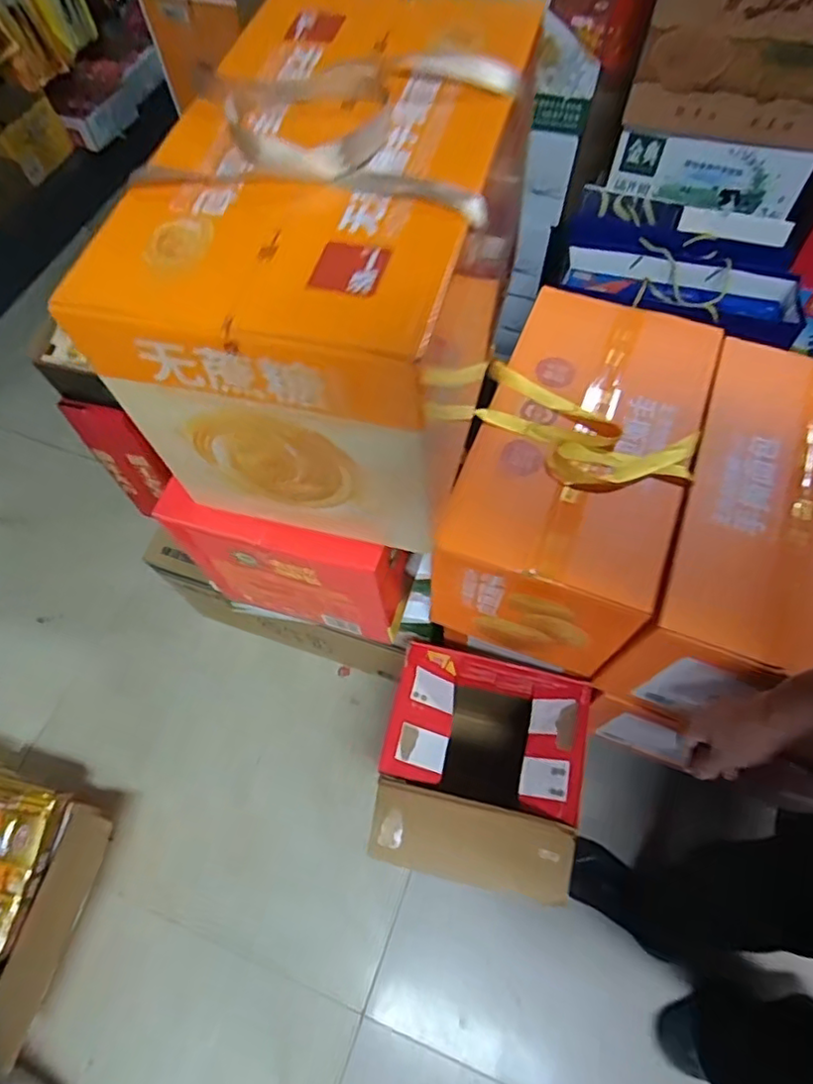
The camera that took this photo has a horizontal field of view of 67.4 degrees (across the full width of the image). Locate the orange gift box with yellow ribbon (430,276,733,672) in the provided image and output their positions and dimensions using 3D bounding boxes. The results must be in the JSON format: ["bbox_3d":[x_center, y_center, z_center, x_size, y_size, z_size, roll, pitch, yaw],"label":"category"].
[{"bbox_3d":[0.208,-0.076,0.785,0.244,0.238,0.399,20,65,11],"label":"orange gift box with yellow ribbon"}]

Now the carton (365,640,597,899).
[{"bbox_3d":[0.108,0.379,1.005,0.265,0.424,0.299,12,64,7],"label":"carton"}]

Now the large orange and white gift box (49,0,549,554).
[{"bbox_3d":[-0.051,-0.228,0.521,0.232,0.245,0.369,15,65,9],"label":"large orange and white gift box"}]

